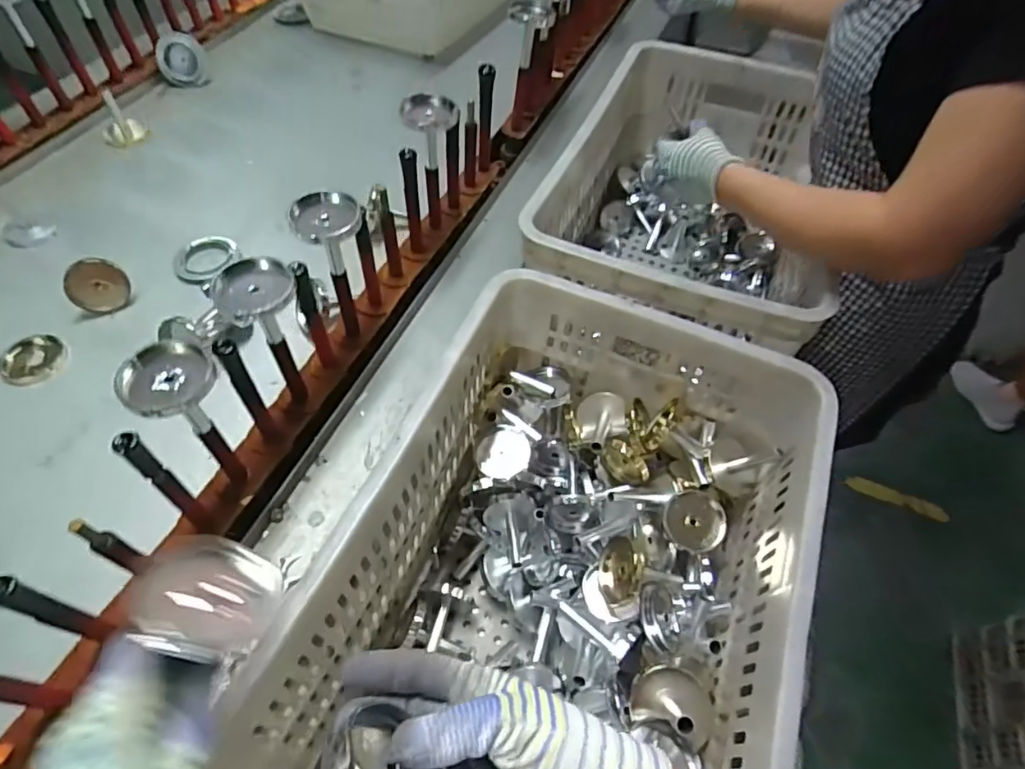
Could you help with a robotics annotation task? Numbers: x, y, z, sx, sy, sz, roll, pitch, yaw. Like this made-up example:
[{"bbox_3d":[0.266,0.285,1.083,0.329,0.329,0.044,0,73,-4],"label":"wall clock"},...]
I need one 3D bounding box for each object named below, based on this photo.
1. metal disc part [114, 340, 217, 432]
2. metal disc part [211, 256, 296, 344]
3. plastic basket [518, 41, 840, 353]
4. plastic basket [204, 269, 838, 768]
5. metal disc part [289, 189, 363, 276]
[{"bbox_3d":[-0.262,0.009,0.453,0.063,0.074,0.061,39,61,21],"label":"metal disc part"},{"bbox_3d":[-0.221,-0.070,0.508,0.052,0.074,0.056,2,55,-3],"label":"metal disc part"},{"bbox_3d":[0.253,-0.225,0.866,0.346,0.287,0.530,23,57,12],"label":"plastic basket"},{"bbox_3d":[0.065,0.158,0.594,0.353,0.281,0.507,21,57,10],"label":"plastic basket"},{"bbox_3d":[-0.178,-0.143,0.565,0.066,0.076,0.052,-6,56,-8],"label":"metal disc part"}]

